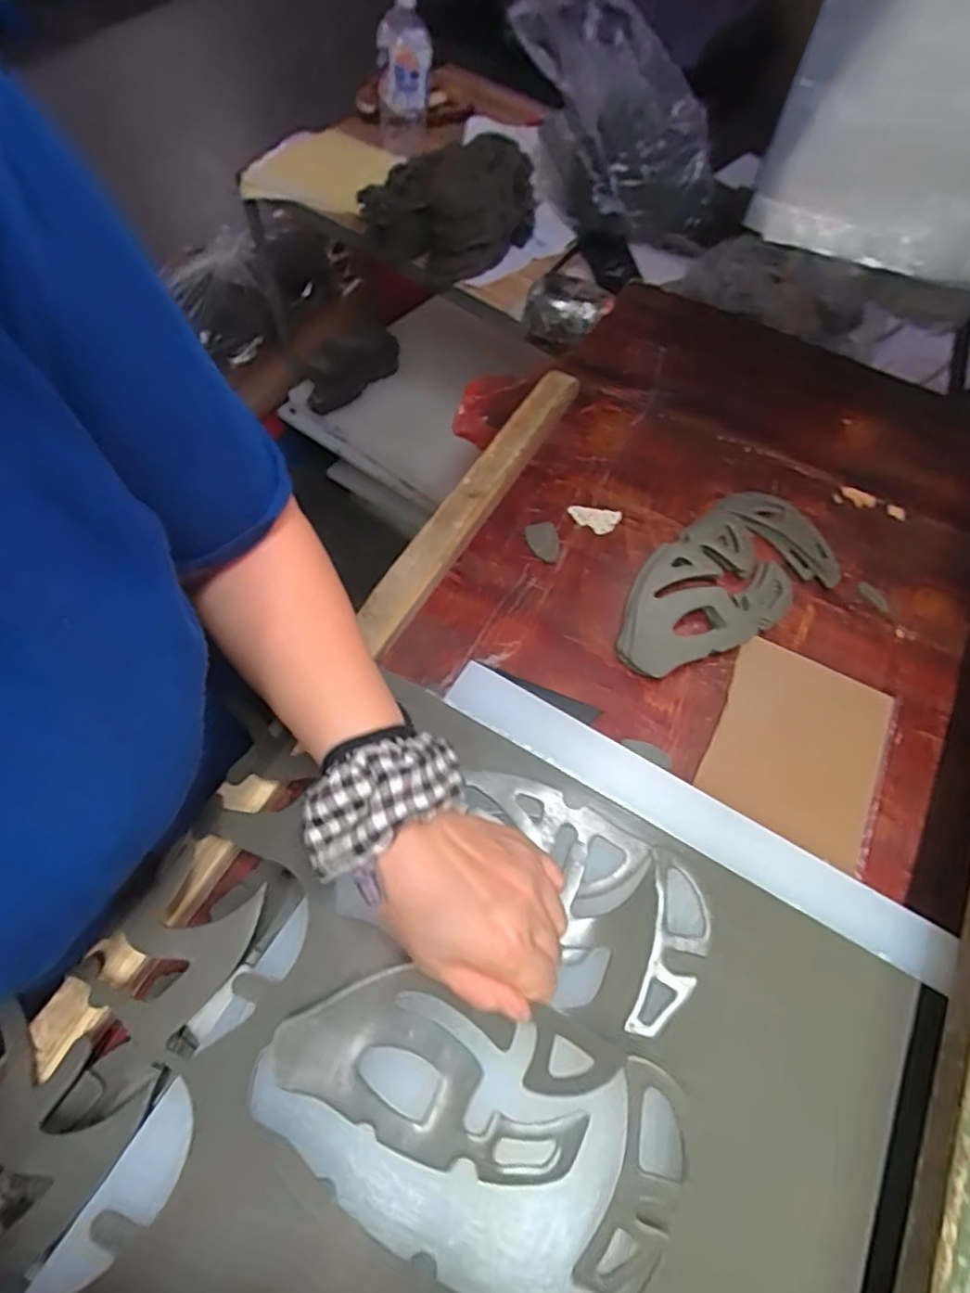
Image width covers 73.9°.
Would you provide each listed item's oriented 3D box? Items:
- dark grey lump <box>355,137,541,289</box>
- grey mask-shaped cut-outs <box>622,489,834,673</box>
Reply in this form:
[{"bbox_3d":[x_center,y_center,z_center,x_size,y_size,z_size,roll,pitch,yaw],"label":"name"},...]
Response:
[{"bbox_3d":[-0.057,-0.695,1.030,0.214,0.152,0.192,29,64,11],"label":"dark grey lump"},{"bbox_3d":[0.190,-0.057,0.532,0.215,0.016,0.110,-28,67,-18],"label":"grey mask-shaped cut-outs"}]

